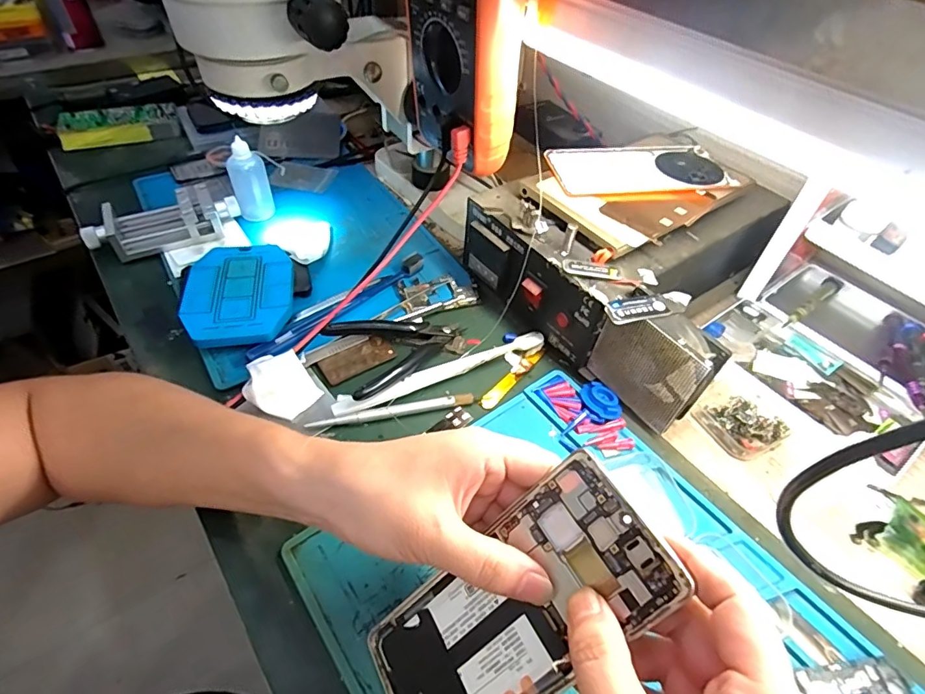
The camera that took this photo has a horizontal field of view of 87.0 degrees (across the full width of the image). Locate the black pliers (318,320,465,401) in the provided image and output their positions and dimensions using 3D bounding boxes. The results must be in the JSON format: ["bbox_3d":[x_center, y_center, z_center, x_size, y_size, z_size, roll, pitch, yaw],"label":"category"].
[{"bbox_3d":[-0.049,-0.002,0.405,0.110,0.025,0.069,-21,53,-21],"label":"black pliers"}]

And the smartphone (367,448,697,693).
[{"bbox_3d":[0.021,0.129,0.232,0.161,0.007,0.072,-46,56,11],"label":"smartphone"}]

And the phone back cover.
[{"bbox_3d":[0.157,-0.157,0.436,0.156,0.008,0.080,-8,49,-10],"label":"phone back cover"}]

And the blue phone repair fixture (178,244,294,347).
[{"bbox_3d":[-0.196,-0.045,0.433,0.087,0.025,0.117,-9,49,-11],"label":"blue phone repair fixture"}]

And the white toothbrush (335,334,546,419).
[{"bbox_3d":[-0.015,0.022,0.398,0.181,0.011,0.020,-17,51,-18],"label":"white toothbrush"}]

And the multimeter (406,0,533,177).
[{"bbox_3d":[0.002,-0.207,0.307,0.049,0.170,0.084,-25,54,-24],"label":"multimeter"}]

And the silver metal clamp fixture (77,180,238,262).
[{"bbox_3d":[-0.296,-0.123,0.487,0.137,0.035,0.052,-28,56,-26],"label":"silver metal clamp fixture"}]

